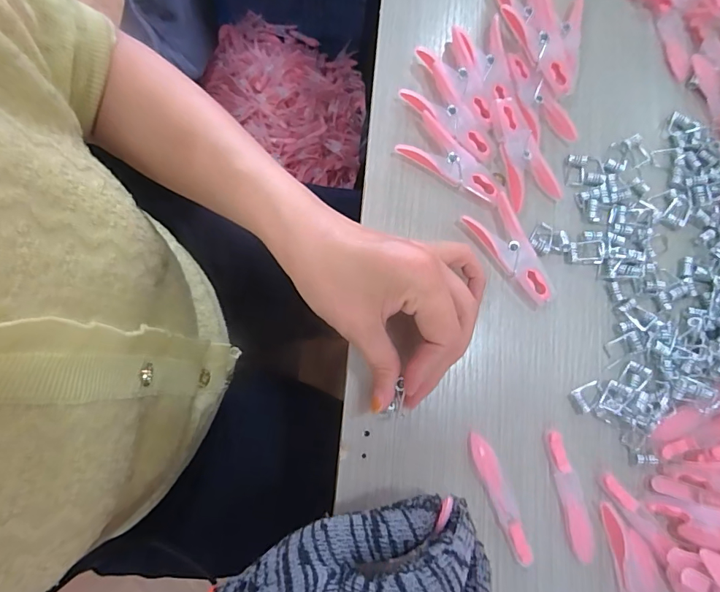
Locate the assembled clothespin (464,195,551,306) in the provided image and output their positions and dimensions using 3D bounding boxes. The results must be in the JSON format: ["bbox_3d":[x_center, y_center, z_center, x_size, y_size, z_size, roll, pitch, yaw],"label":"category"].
[{"bbox_3d":[0.106,-0.030,0.294,0.035,0.013,0.076,-34,82,-7],"label":"assembled clothespin"}]

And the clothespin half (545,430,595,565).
[{"bbox_3d":[0.132,0.123,0.267,0.015,0.007,0.077,-12,80,-3],"label":"clothespin half"}]

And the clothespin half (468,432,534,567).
[{"bbox_3d":[0.087,0.124,0.266,0.014,0.009,0.077,-21,81,-5],"label":"clothespin half"}]

